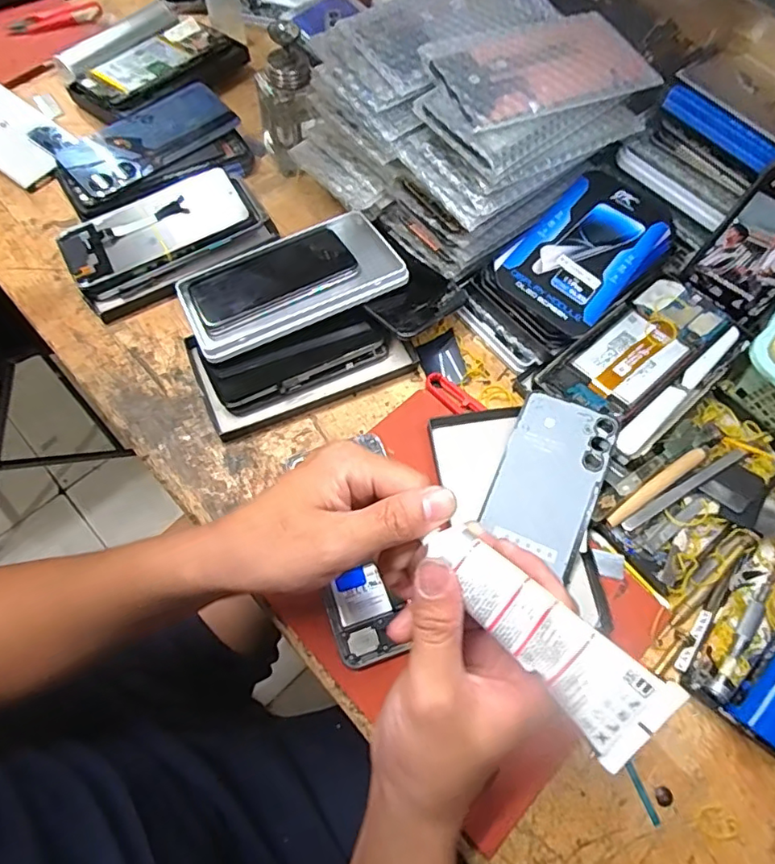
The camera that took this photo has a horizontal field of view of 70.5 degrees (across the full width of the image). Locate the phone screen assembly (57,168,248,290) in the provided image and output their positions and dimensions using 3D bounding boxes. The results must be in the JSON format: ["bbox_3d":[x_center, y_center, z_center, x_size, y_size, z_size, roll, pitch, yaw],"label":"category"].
[{"bbox_3d":[-0.209,-0.183,0.490,0.159,0.008,0.066,-30,78,-11],"label":"phone screen assembly"}]

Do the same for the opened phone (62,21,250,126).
[{"bbox_3d":[-0.243,-0.389,0.589,0.086,0.019,0.177,41,70,14],"label":"opened phone"}]

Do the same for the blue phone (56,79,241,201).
[{"bbox_3d":[-0.233,-0.288,0.533,0.165,0.015,0.076,-39,74,-18],"label":"blue phone"}]

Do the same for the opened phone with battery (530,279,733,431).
[{"bbox_3d":[0.212,-0.070,0.461,0.162,0.014,0.076,-36,73,-17],"label":"opened phone with battery"}]

